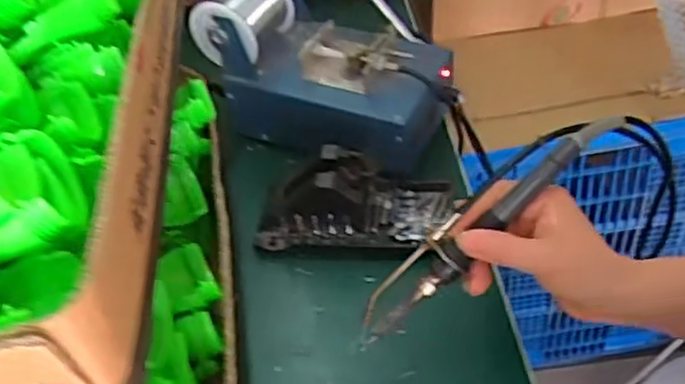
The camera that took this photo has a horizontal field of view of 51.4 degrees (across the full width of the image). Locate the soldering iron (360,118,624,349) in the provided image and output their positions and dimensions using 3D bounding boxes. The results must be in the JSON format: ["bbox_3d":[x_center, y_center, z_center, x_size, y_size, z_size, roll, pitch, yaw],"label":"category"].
[{"bbox_3d":[0.084,0.020,0.443,0.202,0.018,0.030,-42,47,12],"label":"soldering iron"}]

